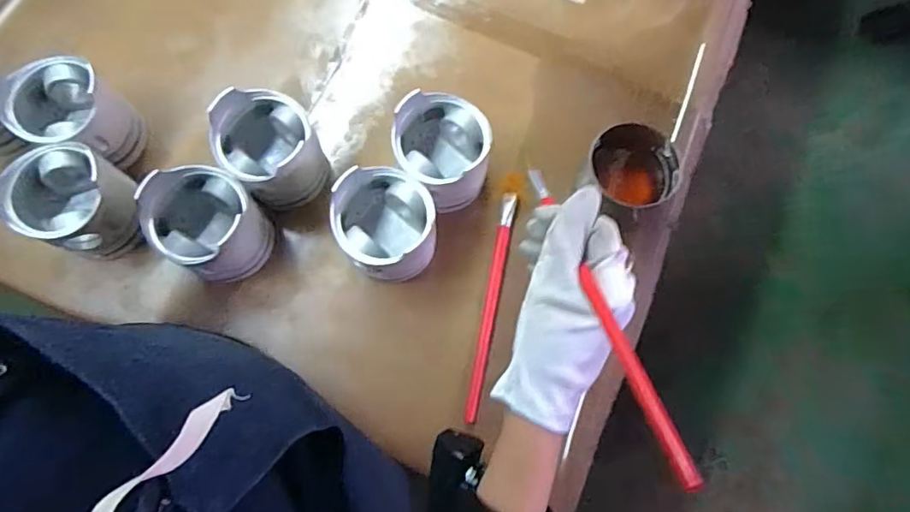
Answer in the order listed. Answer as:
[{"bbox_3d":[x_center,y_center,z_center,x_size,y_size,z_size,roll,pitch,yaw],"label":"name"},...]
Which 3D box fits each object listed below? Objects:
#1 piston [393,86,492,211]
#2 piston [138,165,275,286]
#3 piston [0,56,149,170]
[{"bbox_3d":[-0.015,-0.115,0.624,0.099,0.096,0.109,0,76,-1],"label":"piston"},{"bbox_3d":[-0.264,-0.033,0.599,0.107,0.101,0.104,0,76,0],"label":"piston"},{"bbox_3d":[-0.430,-0.158,0.626,0.108,0.109,0.100,0,76,0],"label":"piston"}]

